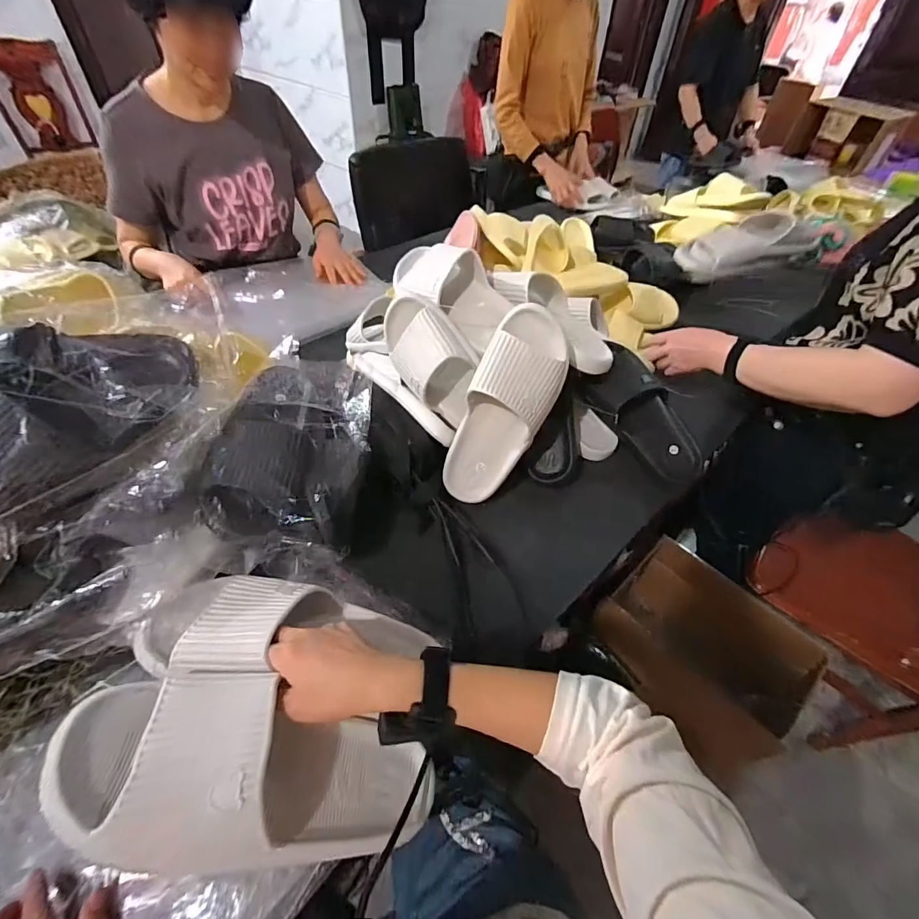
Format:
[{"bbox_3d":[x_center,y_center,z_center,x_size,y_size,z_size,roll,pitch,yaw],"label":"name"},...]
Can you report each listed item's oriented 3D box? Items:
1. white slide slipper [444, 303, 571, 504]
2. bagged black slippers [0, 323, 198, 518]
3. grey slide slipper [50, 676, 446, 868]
[{"bbox_3d":[0.054,-0.063,0.579,0.103,0.274,0.089,31,20,22],"label":"white slide slipper"},{"bbox_3d":[-0.395,-0.047,0.430,0.263,0.111,0.142,-33,58,-28],"label":"bagged black slippers"},{"bbox_3d":[-0.145,0.242,0.333,0.280,0.070,0.109,26,44,-20],"label":"grey slide slipper"}]

